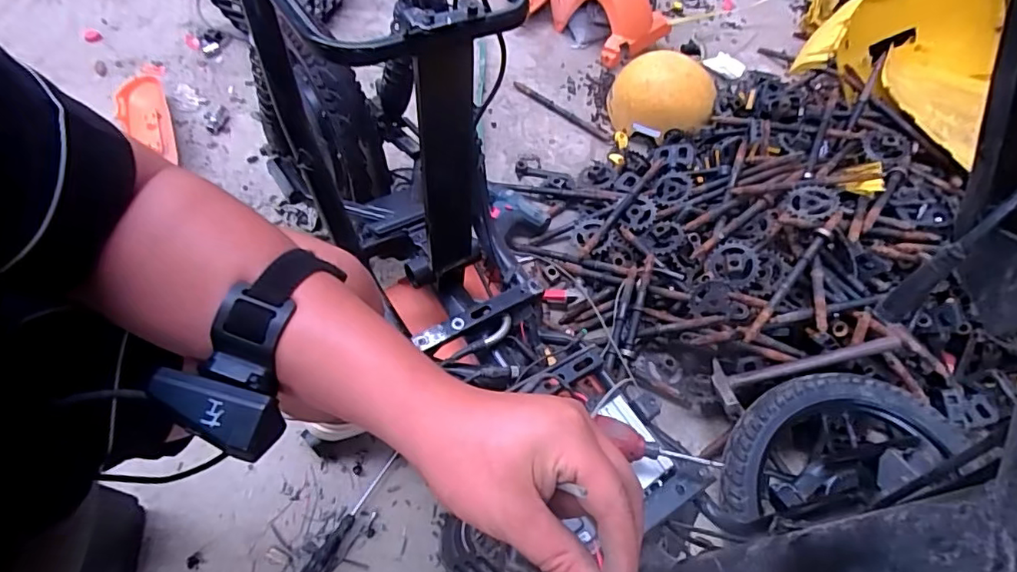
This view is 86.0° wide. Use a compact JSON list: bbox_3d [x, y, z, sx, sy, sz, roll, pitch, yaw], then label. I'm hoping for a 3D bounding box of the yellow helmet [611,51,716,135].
[{"bbox_3d":[0.346,-0.440,1.263,0.215,0.126,0.188,5,59,-2],"label":"yellow helmet"}]

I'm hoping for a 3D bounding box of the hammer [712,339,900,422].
[{"bbox_3d":[0.469,0.132,0.864,0.271,0.032,0.107,-18,56,13],"label":"hammer"}]

